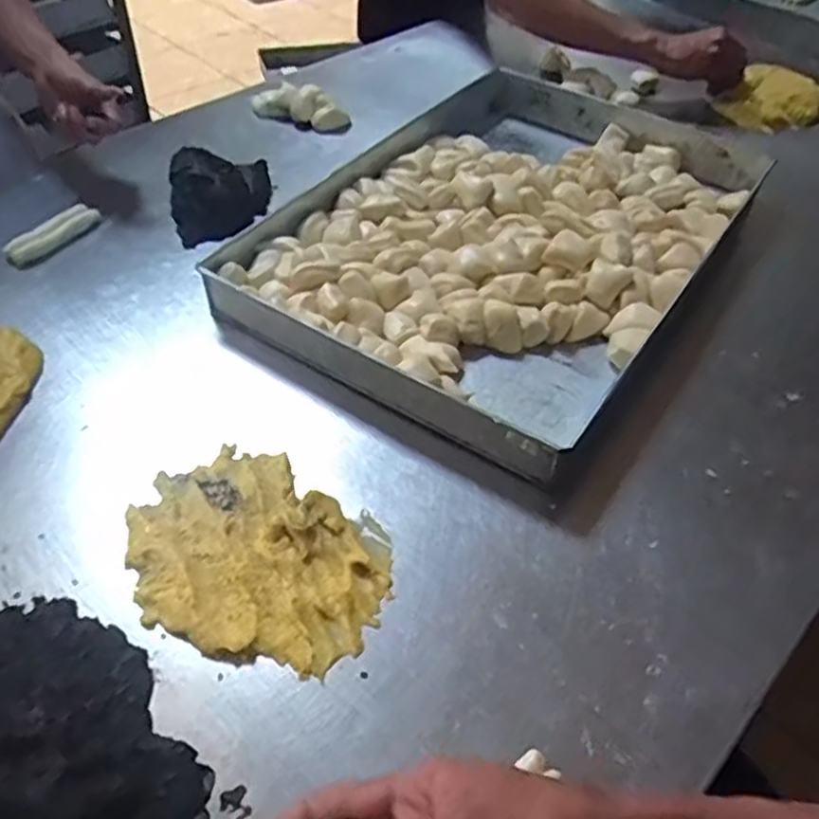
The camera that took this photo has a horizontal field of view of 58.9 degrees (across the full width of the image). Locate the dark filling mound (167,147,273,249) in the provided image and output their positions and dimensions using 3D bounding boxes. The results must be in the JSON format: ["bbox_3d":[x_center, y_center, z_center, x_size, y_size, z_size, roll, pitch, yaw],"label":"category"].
[{"bbox_3d":[-0.225,-0.267,0.867,0.116,0.050,0.171,-8,47,-12],"label":"dark filling mound"}]

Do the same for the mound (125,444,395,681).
[{"bbox_3d":[-0.115,0.107,0.543,0.204,0.021,0.153,29,51,22],"label":"mound"}]

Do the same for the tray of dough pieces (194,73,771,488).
[{"bbox_3d":[0.108,-0.219,0.834,0.432,0.066,0.621,28,50,21],"label":"tray of dough pieces"}]

